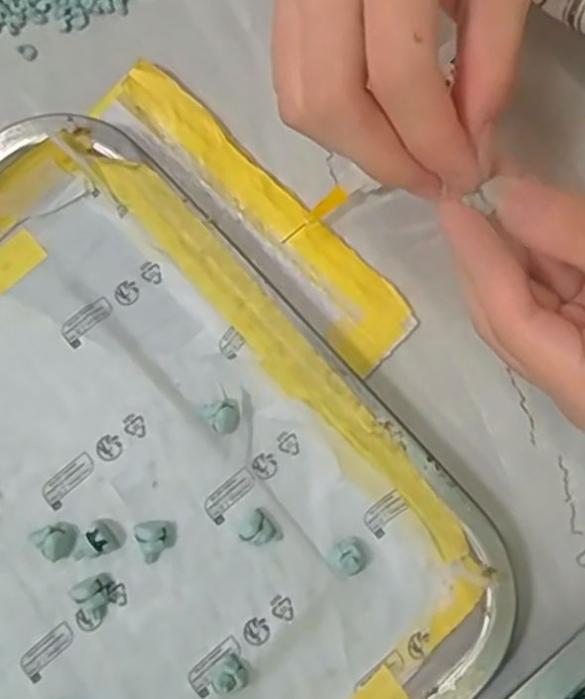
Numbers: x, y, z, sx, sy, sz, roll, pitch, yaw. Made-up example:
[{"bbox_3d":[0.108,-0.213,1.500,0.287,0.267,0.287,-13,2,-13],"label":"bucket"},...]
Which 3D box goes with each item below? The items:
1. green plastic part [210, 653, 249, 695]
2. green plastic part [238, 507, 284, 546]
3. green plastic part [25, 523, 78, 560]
[{"bbox_3d":[-0.023,0.118,0.261,0.013,0.012,0.012,0,82,1],"label":"green plastic part"},{"bbox_3d":[-0.013,0.067,0.267,0.012,0.010,0.014,-41,83,-5],"label":"green plastic part"},{"bbox_3d":[-0.088,0.071,0.267,0.016,0.010,0.012,-22,82,-2],"label":"green plastic part"}]

